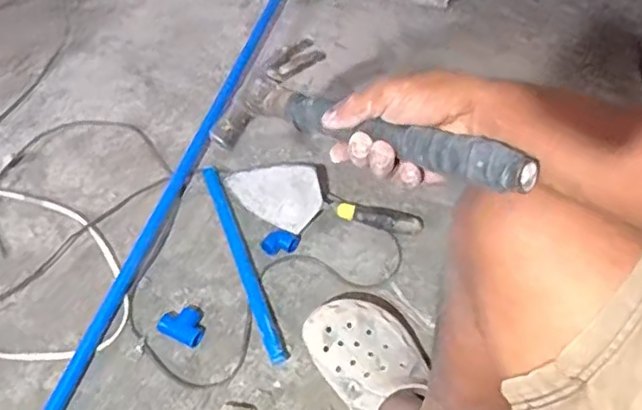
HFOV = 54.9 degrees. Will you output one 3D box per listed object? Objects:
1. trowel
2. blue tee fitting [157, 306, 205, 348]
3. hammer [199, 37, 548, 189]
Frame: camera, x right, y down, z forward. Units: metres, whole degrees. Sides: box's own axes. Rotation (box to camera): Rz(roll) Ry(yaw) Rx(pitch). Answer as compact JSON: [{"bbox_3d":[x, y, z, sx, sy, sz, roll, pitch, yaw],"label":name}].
[{"bbox_3d":[-0.003,0.001,0.920,0.306,0.063,0.089,16,55,7],"label":"trowel"},{"bbox_3d":[-0.185,0.160,0.824,0.062,0.026,0.046,21,56,11],"label":"blue tee fitting"},{"bbox_3d":[0.031,-0.071,0.491,0.113,0.031,0.322,-52,39,-12],"label":"hammer"}]

